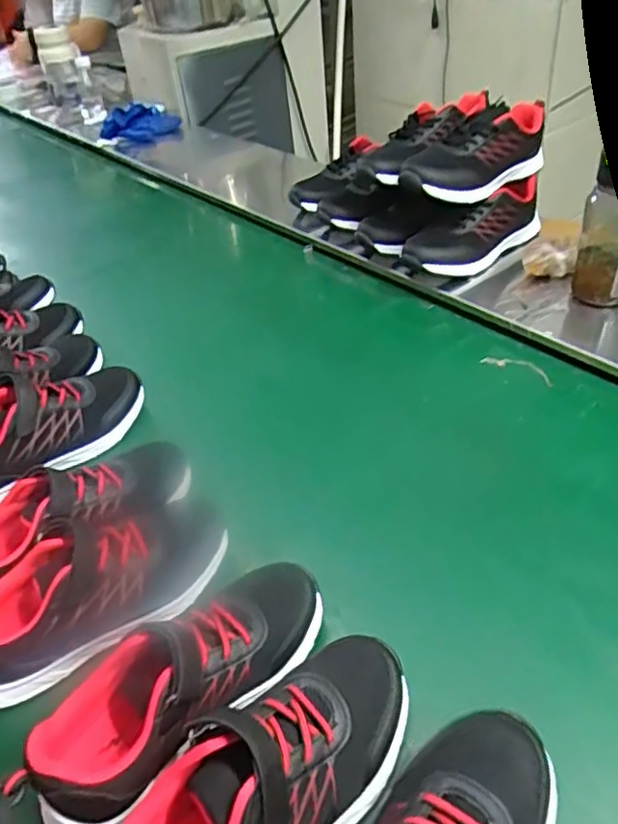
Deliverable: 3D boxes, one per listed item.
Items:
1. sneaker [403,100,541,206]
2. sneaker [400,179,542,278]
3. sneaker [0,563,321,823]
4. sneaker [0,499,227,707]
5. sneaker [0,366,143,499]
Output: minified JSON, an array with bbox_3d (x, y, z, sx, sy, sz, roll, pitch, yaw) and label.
[{"bbox_3d":[0.232,-0.371,0.905,0.236,0.090,0.100,-30,44,-31],"label":"sneaker"},{"bbox_3d":[0.244,-0.275,0.930,0.094,0.084,0.228,28,47,35],"label":"sneaker"},{"bbox_3d":[-0.087,0.183,0.447,0.230,0.087,0.074,-31,44,-32],"label":"sneaker"},{"bbox_3d":[-0.176,0.141,0.525,0.230,0.075,0.091,-22,44,-19],"label":"sneaker"},{"bbox_3d":[-0.295,0.016,0.694,0.235,0.077,0.094,-34,49,-29],"label":"sneaker"}]

